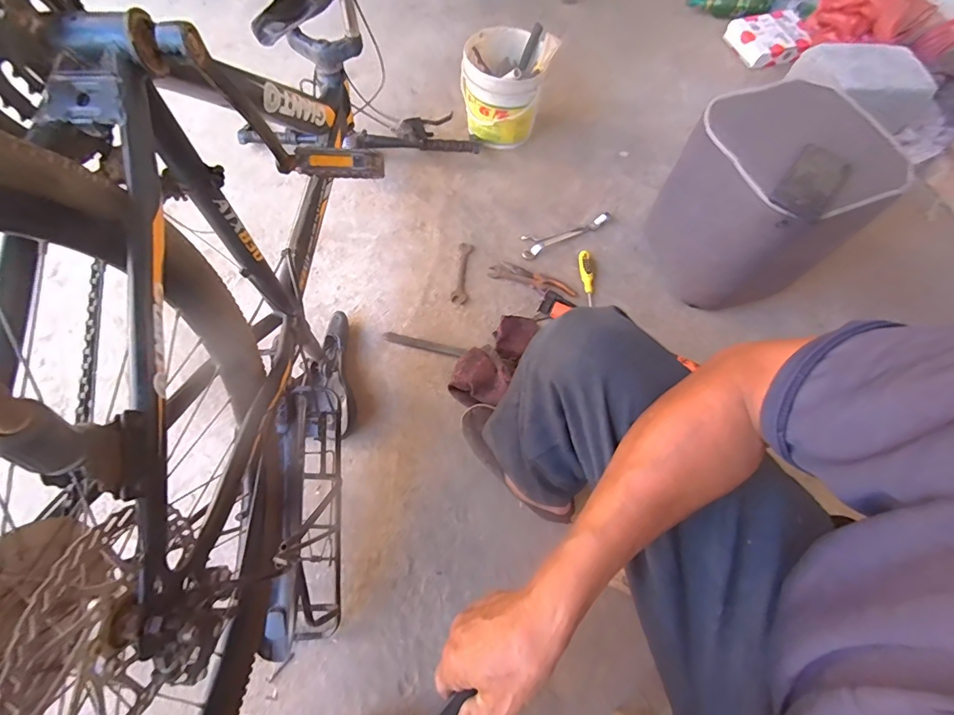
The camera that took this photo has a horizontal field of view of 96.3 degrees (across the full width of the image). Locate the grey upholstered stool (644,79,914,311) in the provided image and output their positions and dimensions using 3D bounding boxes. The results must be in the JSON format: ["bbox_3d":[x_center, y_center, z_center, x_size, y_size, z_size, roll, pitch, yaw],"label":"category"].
[{"bbox_3d":[0.539,-0.289,0.851,0.263,0.348,0.276,-12,68,-8],"label":"grey upholstered stool"}]

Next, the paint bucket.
[{"bbox_3d":[0.056,-0.650,1.043,0.183,0.206,0.202,-5,67,-5],"label":"paint bucket"}]

